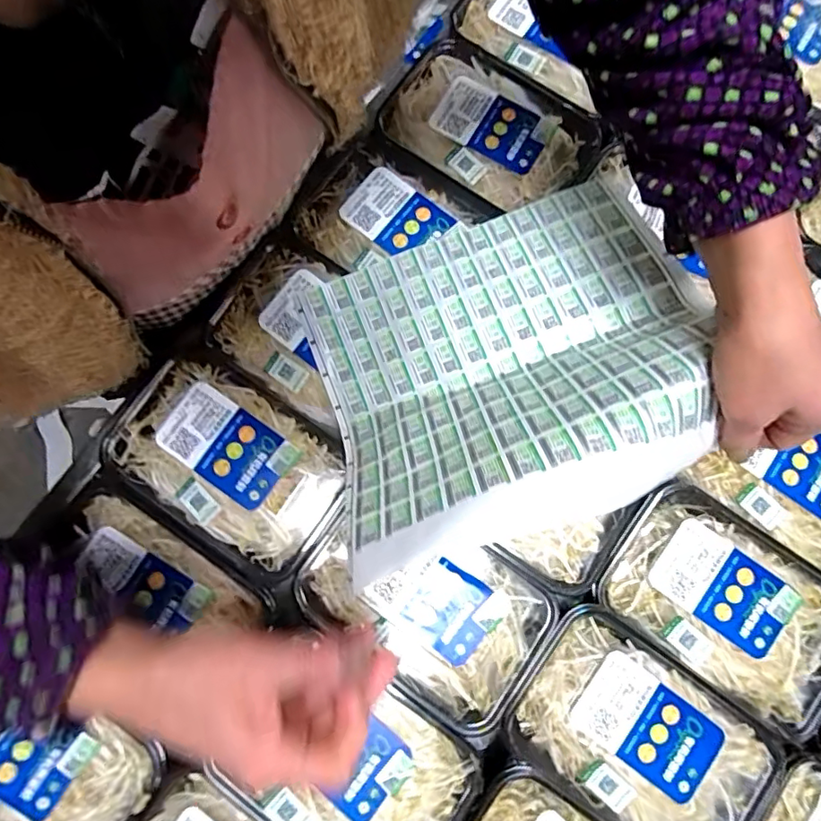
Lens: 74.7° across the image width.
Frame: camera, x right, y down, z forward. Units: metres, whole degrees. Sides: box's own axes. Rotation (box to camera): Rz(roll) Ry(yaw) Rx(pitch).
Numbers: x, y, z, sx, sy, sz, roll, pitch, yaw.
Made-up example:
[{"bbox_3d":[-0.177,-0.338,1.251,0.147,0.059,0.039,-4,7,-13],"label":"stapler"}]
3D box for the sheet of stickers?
[{"bbox_3d":[0.063,-0.041,0.368,0.263,0.138,0.225,-17,80,-4],"label":"sheet of stickers"}]

